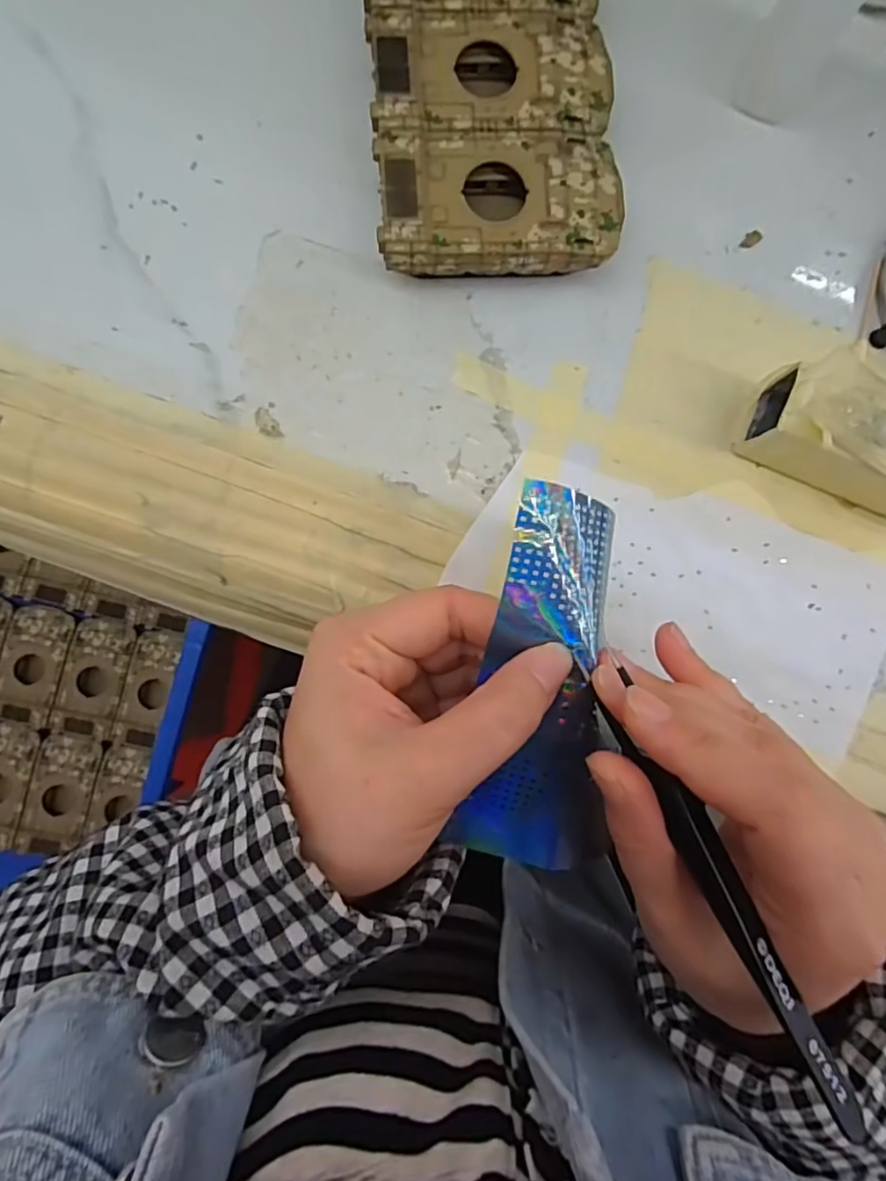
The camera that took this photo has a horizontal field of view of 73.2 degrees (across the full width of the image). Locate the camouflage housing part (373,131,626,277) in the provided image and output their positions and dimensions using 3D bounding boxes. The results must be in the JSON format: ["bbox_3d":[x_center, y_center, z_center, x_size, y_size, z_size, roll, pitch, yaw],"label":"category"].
[{"bbox_3d":[0.023,-0.154,0.244,0.095,0.026,0.051,-4,87,-4],"label":"camouflage housing part"}]

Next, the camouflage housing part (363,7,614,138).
[{"bbox_3d":[0.020,-0.205,0.248,0.095,0.027,0.053,-3,87,-3],"label":"camouflage housing part"}]

